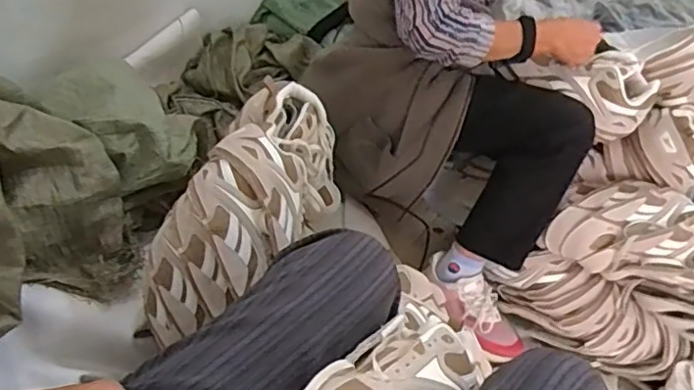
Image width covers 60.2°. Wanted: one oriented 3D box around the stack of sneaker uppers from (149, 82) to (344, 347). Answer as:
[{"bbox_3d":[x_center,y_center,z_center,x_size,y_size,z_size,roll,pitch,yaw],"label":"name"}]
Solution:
[{"bbox_3d":[-0.127,0.003,0.833,0.158,0.178,0.358,20,41,9],"label":"stack of sneaker uppers"}]

